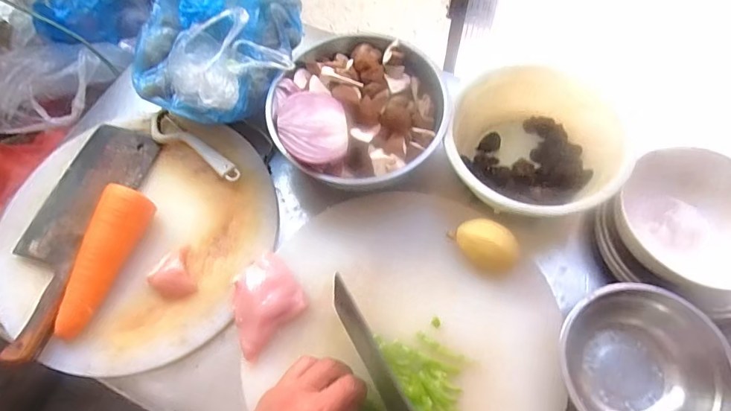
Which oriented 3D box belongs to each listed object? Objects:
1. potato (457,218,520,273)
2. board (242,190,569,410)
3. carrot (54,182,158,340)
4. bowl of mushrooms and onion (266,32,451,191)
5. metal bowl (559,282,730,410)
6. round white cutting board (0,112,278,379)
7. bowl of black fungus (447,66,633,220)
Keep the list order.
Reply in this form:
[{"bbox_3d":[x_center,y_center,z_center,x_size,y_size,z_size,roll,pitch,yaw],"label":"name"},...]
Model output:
[{"bbox_3d":[0.144,0.050,0.515,0.050,0.047,0.074,-41,71,-15],"label":"potato"},{"bbox_3d":[0.048,0.149,0.489,0.343,0.027,0.361,0,65,0],"label":"board"},{"bbox_3d":[-0.320,0.067,0.518,0.053,0.052,0.182,16,66,7],"label":"carrot"},{"bbox_3d":[-0.011,-0.132,0.576,0.223,0.097,0.236,0,65,0],"label":"bowl of mushrooms and onion"},{"bbox_3d":[0.288,0.172,0.455,0.159,0.062,0.164,0,65,0],"label":"metal bowl"},{"bbox_3d":[-0.304,0.027,0.565,0.343,0.026,0.344,0,65,0],"label":"round white cutting board"},{"bbox_3d":[0.210,-0.073,0.558,0.203,0.093,0.212,0,65,0],"label":"bowl of black fungus"}]

